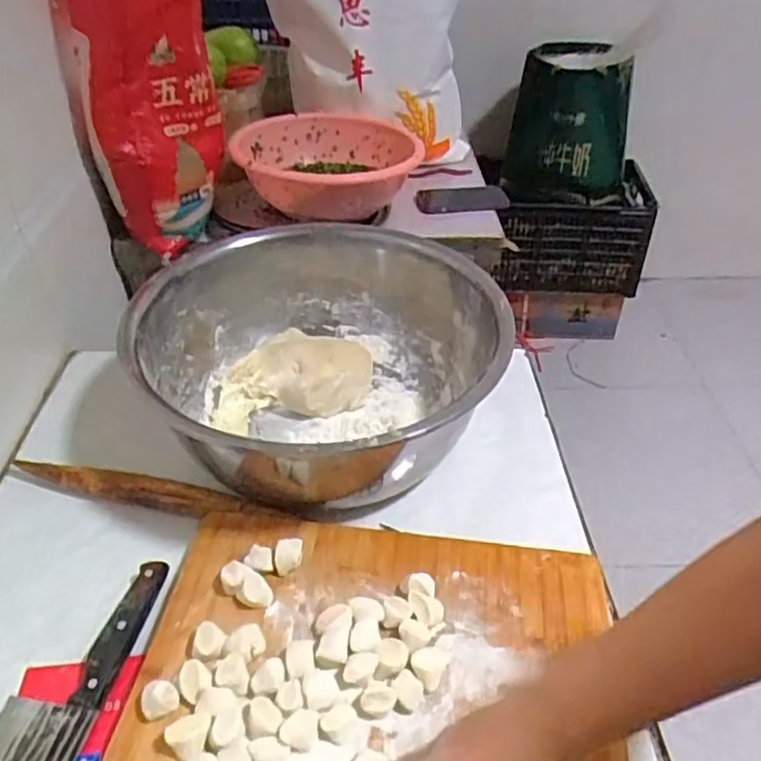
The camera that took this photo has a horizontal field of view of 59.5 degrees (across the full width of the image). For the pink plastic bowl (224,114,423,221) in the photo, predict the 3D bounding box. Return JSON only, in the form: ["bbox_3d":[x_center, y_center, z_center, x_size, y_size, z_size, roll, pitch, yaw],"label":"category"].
[{"bbox_3d":[-0.088,-0.350,1.078,0.300,0.105,0.309,0,41,0],"label":"pink plastic bowl"}]

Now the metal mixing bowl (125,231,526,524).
[{"bbox_3d":[-0.063,-0.018,0.743,0.361,0.164,0.393,0,41,0],"label":"metal mixing bowl"}]

